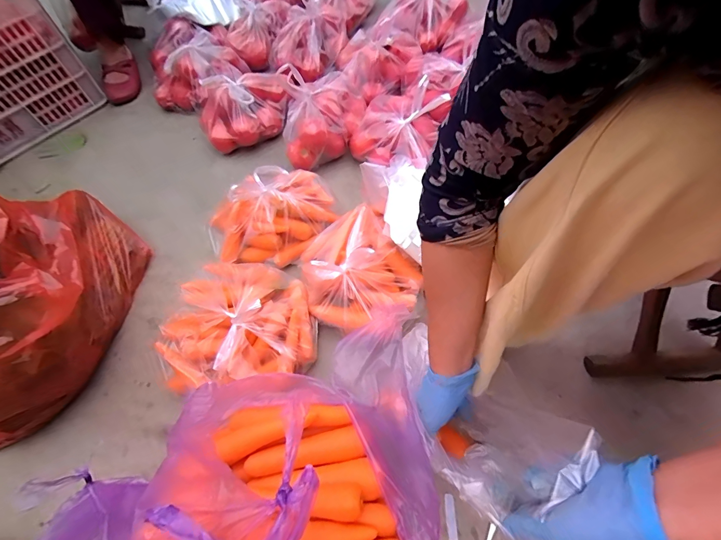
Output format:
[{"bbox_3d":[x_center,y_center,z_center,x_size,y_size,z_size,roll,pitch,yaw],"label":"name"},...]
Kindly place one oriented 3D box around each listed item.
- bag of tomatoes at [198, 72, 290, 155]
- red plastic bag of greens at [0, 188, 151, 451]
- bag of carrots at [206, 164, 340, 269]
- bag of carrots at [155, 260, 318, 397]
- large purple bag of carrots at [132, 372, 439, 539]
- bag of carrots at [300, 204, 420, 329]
[{"bbox_3d":[-0.297,-0.409,0.905,0.220,0.135,0.153,-27,62,-12],"label":"bag of tomatoes"},{"bbox_3d":[-0.562,0.017,0.590,0.372,0.279,0.336,35,68,21],"label":"red plastic bag of greens"},{"bbox_3d":[-0.184,-0.113,0.732,0.258,0.115,0.178,-32,63,-14],"label":"bag of carrots"},{"bbox_3d":[-0.220,0.098,0.639,0.259,0.102,0.231,-9,60,-2],"label":"bag of carrots"},{"bbox_3d":[-0.052,0.215,0.337,0.235,0.193,0.232,4,60,6],"label":"large purple bag of carrots"},{"bbox_3d":[-0.012,-0.019,0.636,0.195,0.111,0.215,-21,61,-8],"label":"bag of carrots"}]

